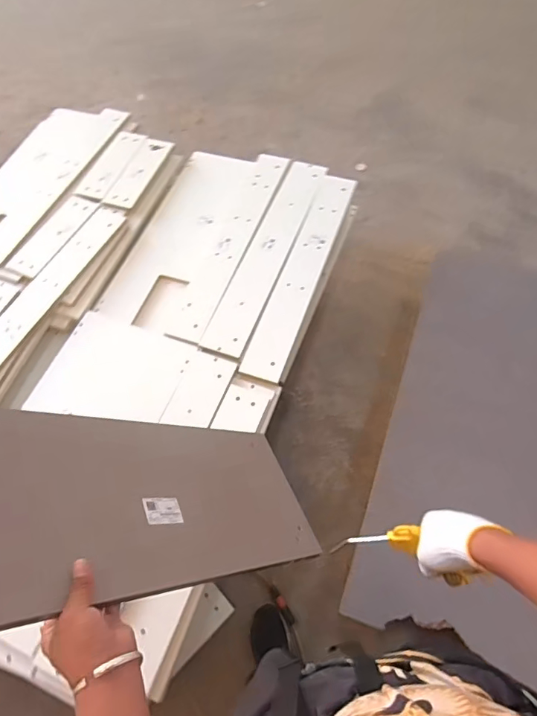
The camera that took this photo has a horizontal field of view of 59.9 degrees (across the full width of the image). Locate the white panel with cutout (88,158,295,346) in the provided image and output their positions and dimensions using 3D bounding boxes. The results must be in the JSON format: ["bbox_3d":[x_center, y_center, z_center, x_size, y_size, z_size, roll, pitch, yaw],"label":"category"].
[{"bbox_3d":[-0.241,-0.411,1.552,0.373,0.028,0.757,17,65,15],"label":"white panel with cutout"}]

